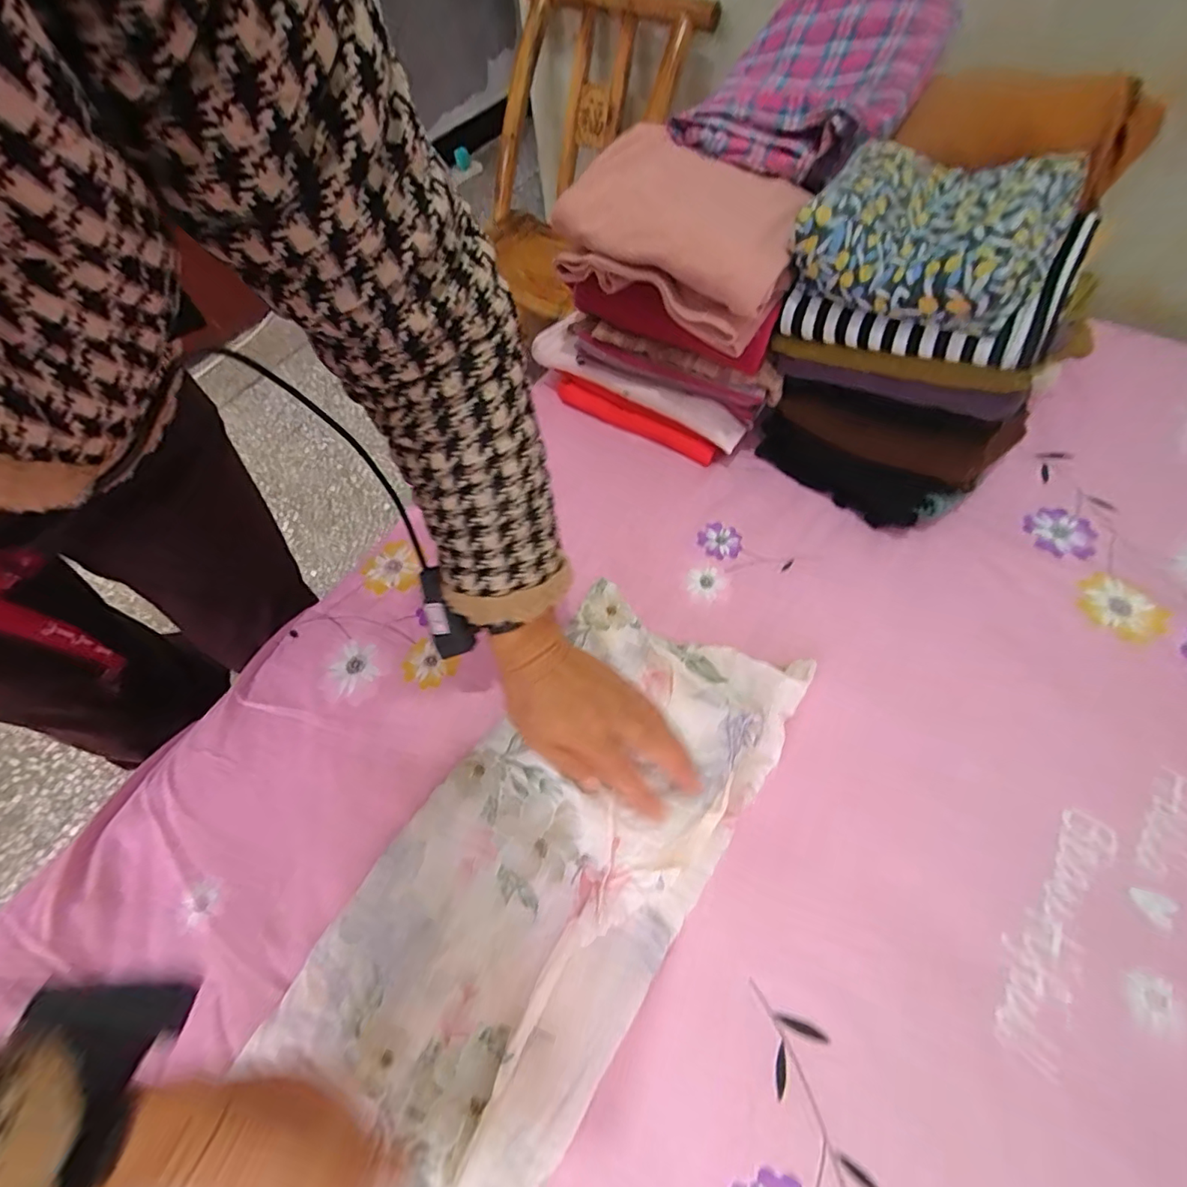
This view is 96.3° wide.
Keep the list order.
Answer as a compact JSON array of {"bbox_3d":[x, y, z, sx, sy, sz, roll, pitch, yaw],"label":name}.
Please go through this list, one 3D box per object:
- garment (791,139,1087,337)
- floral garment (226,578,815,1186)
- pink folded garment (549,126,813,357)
[{"bbox_3d":[0.268,-0.288,0.425,0.173,0.073,0.127,37,69,22],"label":"garment"},{"bbox_3d":[-0.065,0.246,0.380,0.210,0.037,0.565,31,68,20],"label":"floral garment"},{"bbox_3d":[0.090,-0.340,0.503,0.225,0.074,0.159,30,67,20],"label":"pink folded garment"}]

